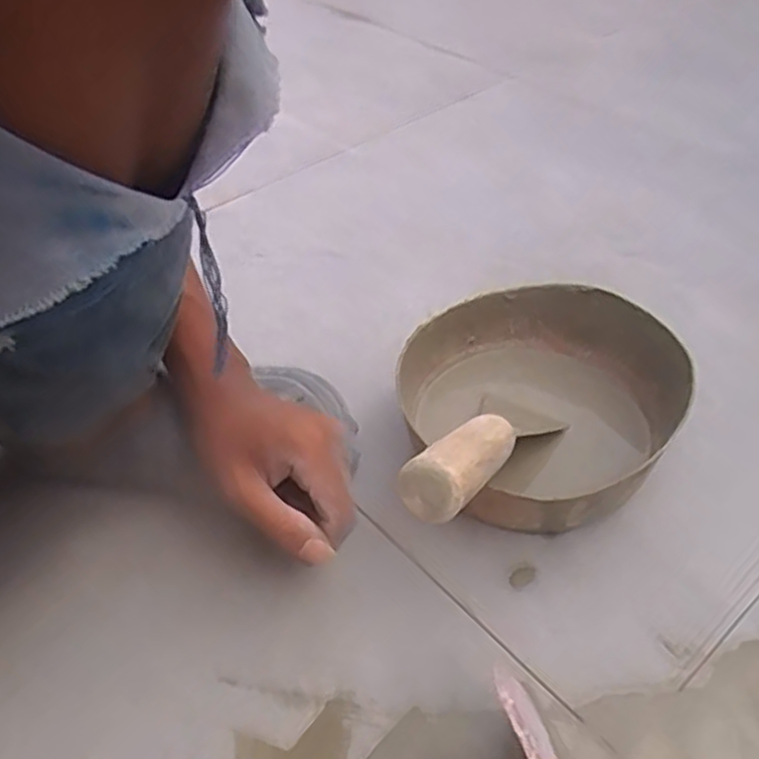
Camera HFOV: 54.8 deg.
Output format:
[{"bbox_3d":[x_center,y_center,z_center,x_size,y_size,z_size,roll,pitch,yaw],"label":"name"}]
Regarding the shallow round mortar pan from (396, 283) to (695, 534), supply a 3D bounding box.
[{"bbox_3d":[0.116,0.015,0.502,0.161,0.077,0.182,-16,46,-15],"label":"shallow round mortar pan"}]

